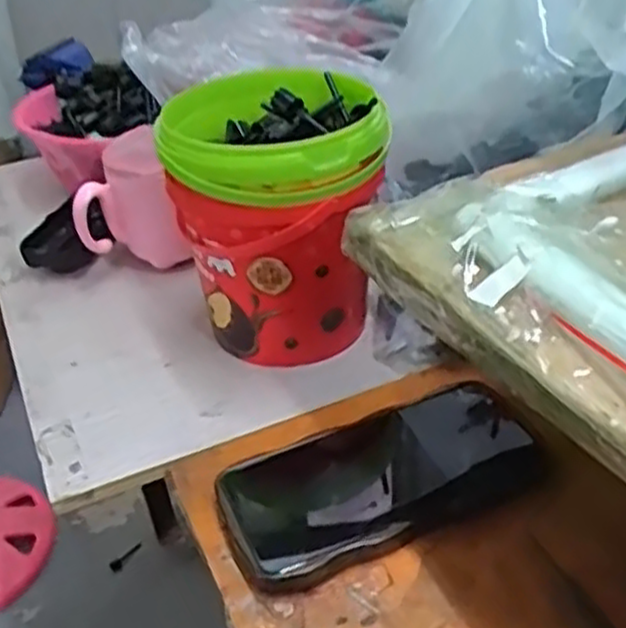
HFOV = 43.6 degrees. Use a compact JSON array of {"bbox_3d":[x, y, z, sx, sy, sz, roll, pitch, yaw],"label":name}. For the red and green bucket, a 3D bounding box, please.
[{"bbox_3d":[-0.023,-0.058,0.497,0.118,0.153,0.130,-13,36,-9],"label":"red and green bucket"}]

